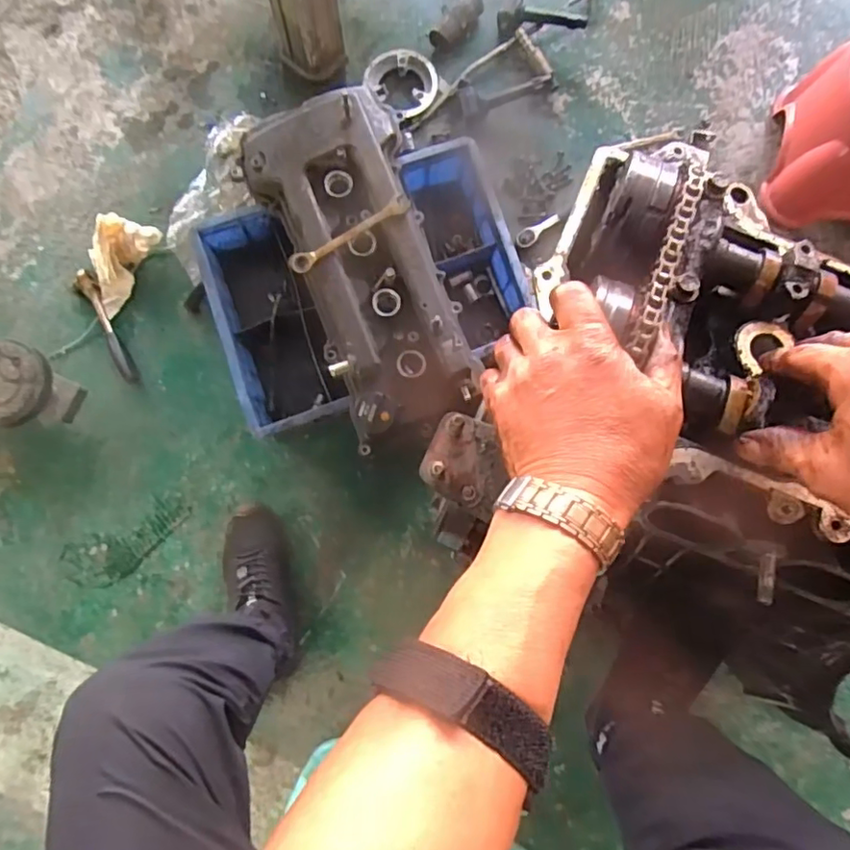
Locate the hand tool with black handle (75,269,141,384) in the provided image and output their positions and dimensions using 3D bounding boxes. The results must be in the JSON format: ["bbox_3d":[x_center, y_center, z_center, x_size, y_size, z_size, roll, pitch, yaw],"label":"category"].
[{"bbox_3d":[-0.493,-0.152,0.888,0.027,0.026,0.191,-29,84,-1],"label":"hand tool with black handle"}]

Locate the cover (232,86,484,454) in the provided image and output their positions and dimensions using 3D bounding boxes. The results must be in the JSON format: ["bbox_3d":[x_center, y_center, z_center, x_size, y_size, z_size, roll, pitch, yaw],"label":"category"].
[{"bbox_3d":[-0.080,-0.221,0.752,0.212,0.080,0.446,-23,83,-1],"label":"cover"}]

